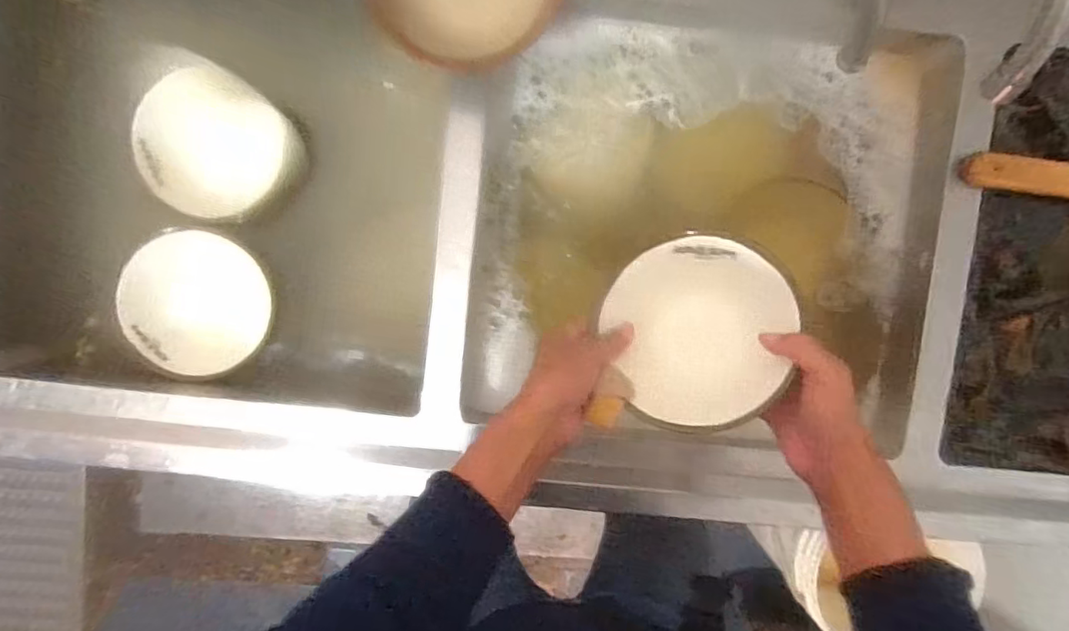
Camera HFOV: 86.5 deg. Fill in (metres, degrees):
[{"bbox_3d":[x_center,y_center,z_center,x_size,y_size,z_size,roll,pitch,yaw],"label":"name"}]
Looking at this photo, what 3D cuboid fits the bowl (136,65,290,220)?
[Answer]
[{"bbox_3d":[-0.446,-0.233,0.768,0.065,0.188,0.185,15,94,27],"label":"bowl"}]

